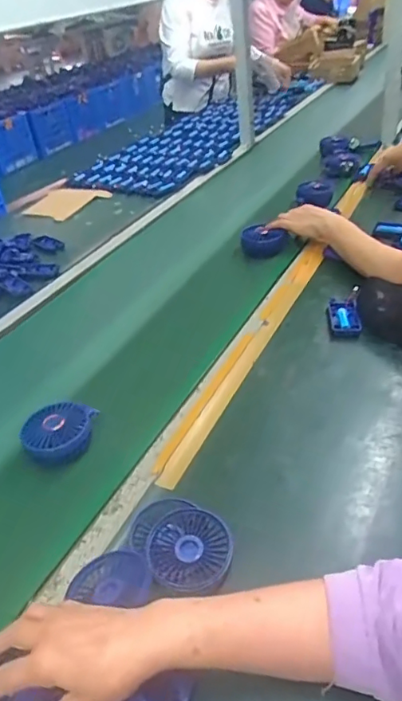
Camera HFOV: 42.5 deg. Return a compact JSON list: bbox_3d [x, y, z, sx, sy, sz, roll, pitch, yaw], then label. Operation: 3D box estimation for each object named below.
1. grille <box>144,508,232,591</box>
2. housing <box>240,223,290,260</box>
[{"bbox_3d":[-0.013,0.207,0.541,0.086,0.009,0.090,-6,36,2],"label":"grille"},{"bbox_3d":[0.133,-0.224,1.084,0.097,0.064,0.047,1,37,12],"label":"housing"}]

